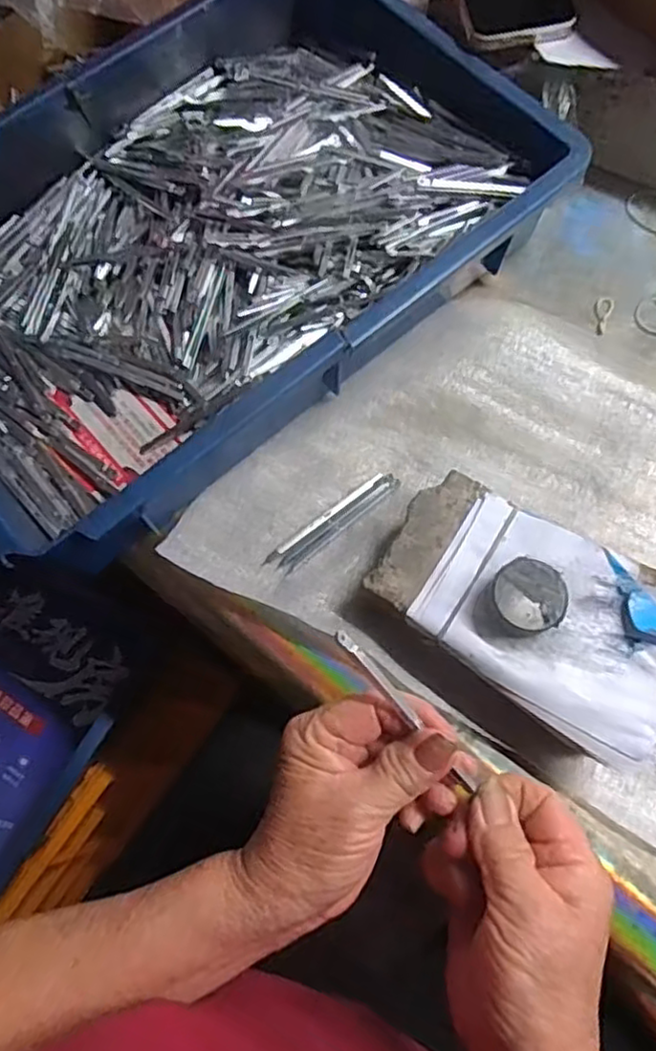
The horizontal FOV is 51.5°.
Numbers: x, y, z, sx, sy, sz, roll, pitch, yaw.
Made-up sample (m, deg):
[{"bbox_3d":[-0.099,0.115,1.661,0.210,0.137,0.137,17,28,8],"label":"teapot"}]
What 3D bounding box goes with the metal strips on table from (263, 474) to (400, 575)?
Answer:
[{"bbox_3d":[0.004,-0.003,0.431,0.095,0.004,0.018,-39,73,-10],"label":"metal strips on table"}]

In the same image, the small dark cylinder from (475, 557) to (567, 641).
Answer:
[{"bbox_3d":[0.101,0.039,0.360,0.044,0.022,0.037,-8,70,0],"label":"small dark cylinder"}]

